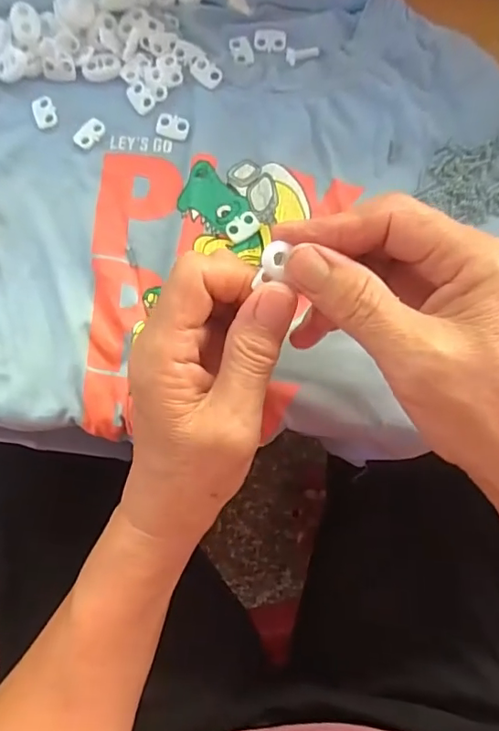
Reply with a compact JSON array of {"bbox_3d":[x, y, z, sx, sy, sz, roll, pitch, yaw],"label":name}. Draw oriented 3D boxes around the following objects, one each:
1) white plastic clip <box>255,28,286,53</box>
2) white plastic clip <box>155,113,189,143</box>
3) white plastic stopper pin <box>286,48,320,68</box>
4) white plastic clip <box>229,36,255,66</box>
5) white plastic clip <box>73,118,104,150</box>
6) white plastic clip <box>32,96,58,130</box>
[{"bbox_3d":[0.013,-0.194,0.313,0.019,0.004,0.015,5,81,0],"label":"white plastic clip"},{"bbox_3d":[-0.044,-0.138,0.304,0.019,0.004,0.013,17,81,2],"label":"white plastic clip"},{"bbox_3d":[0.032,-0.183,0.310,0.019,0.004,0.011,0,81,-1],"label":"white plastic stopper pin"},{"bbox_3d":[-0.005,-0.186,0.311,0.012,0.004,0.019,-17,82,-4],"label":"white plastic clip"},{"bbox_3d":[-0.091,-0.133,0.301,0.012,0.004,0.019,40,82,5],"label":"white plastic clip"},{"bbox_3d":[-0.118,-0.146,0.303,0.013,0.004,0.018,-20,82,-4],"label":"white plastic clip"}]

